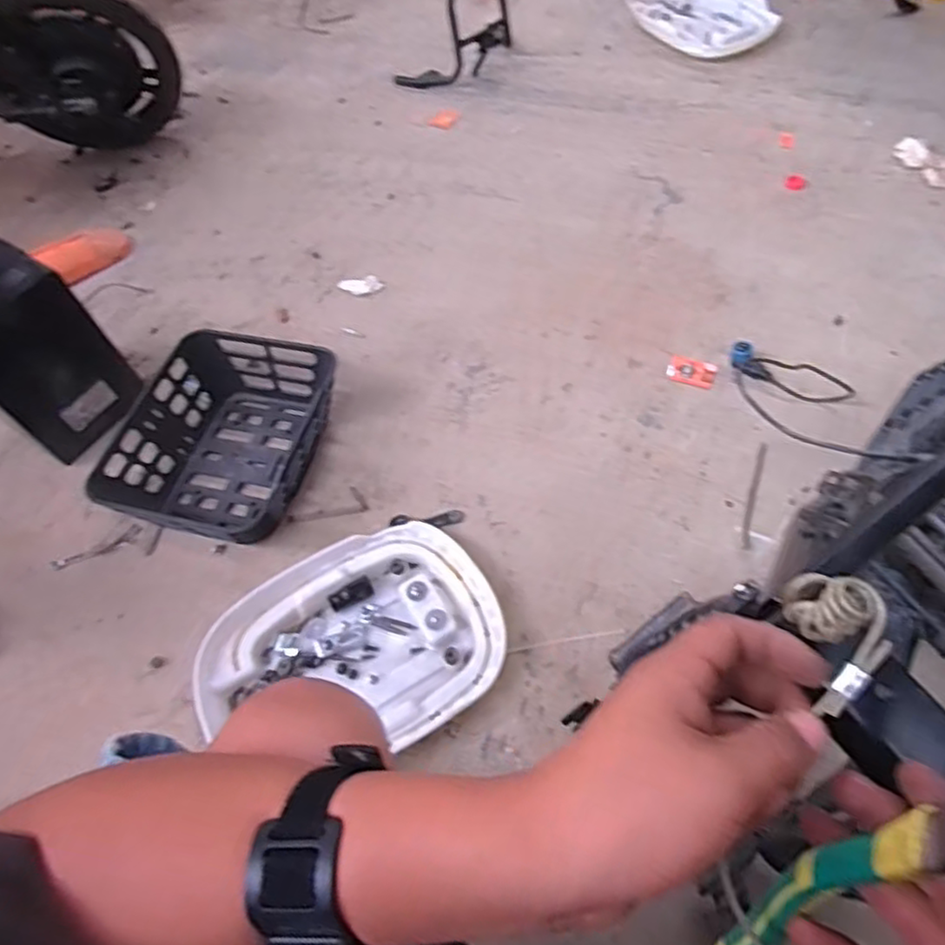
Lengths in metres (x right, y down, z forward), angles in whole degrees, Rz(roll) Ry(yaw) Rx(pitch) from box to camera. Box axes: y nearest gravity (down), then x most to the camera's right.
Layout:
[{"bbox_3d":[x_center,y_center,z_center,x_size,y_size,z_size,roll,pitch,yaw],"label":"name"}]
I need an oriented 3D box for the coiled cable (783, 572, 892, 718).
[{"bbox_3d":[0.148,0.066,0.267,0.028,0.029,0.049,-8,55,-2],"label":"coiled cable"}]

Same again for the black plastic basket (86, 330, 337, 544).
[{"bbox_3d":[-0.354,-0.054,0.994,0.267,0.111,0.328,8,56,10],"label":"black plastic basket"}]

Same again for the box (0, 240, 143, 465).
[{"bbox_3d":[-0.657,-0.173,0.982,0.140,0.296,0.184,25,60,20],"label":"box"}]

